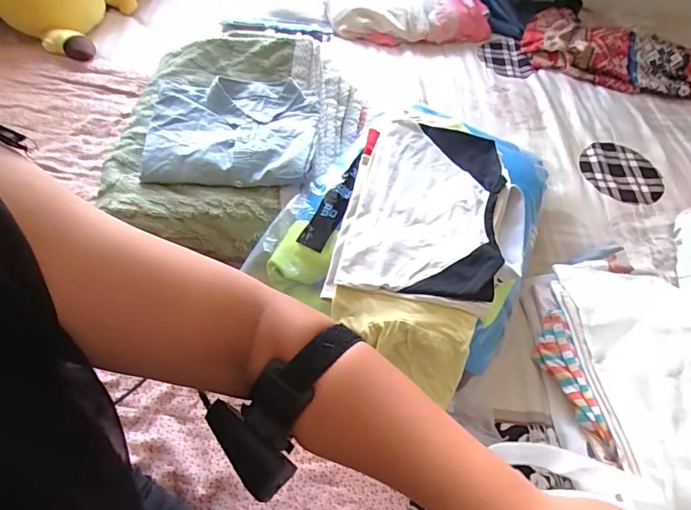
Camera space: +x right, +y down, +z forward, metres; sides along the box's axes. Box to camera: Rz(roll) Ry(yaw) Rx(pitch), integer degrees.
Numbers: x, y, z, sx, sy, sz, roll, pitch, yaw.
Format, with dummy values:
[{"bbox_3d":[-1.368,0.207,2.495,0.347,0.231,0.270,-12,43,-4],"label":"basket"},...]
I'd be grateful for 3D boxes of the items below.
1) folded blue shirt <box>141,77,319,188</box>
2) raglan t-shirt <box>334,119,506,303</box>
[{"bbox_3d":[-0.191,-0.223,0.731,0.287,0.022,0.271,-4,54,-9],"label":"folded blue shirt"},{"bbox_3d":[0.125,-0.082,0.643,0.202,0.029,0.335,15,54,5],"label":"raglan t-shirt"}]

